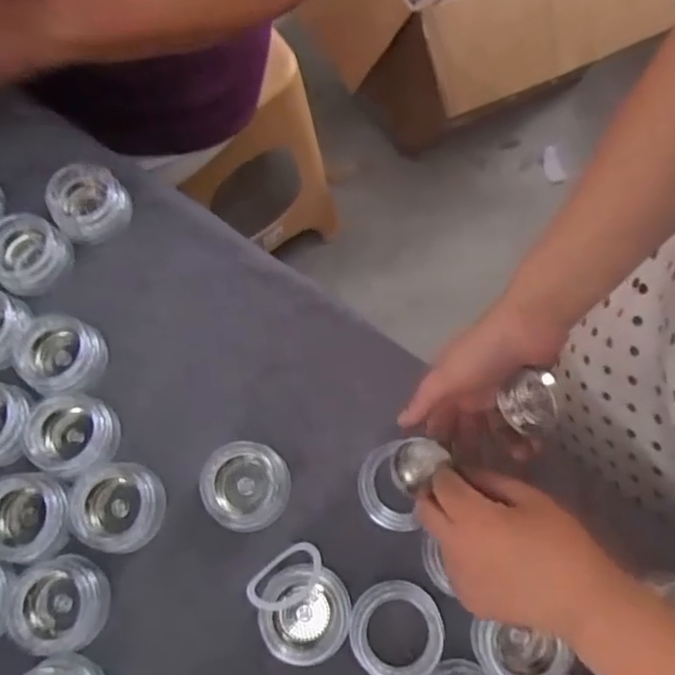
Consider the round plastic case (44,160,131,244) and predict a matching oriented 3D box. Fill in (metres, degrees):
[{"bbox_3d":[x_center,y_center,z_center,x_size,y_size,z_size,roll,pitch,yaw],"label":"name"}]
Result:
[{"bbox_3d":[-0.215,-0.119,0.540,0.064,0.033,0.061,-26,71,-10],"label":"round plastic case"}]

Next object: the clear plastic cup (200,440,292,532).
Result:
[{"bbox_3d":[-0.069,0.111,0.472,0.063,0.034,0.064,0,68,0],"label":"clear plastic cup"}]

